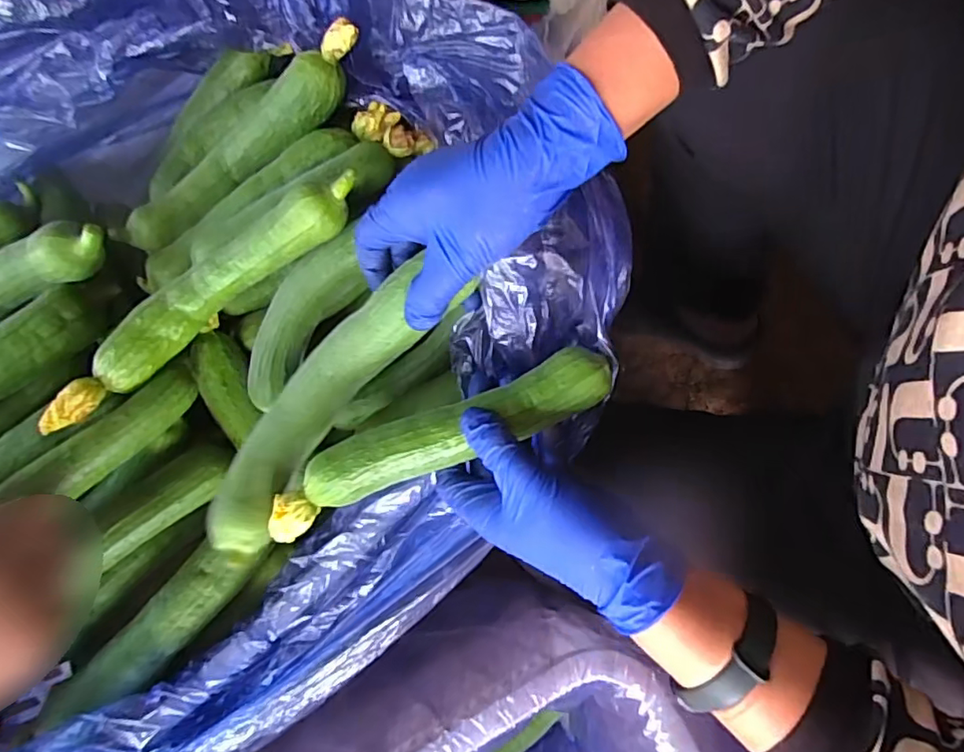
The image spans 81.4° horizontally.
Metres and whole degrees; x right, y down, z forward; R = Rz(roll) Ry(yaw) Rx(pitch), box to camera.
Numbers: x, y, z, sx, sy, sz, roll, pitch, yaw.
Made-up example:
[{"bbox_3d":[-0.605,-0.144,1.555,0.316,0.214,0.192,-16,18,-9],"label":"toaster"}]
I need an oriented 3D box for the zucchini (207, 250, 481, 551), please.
[{"bbox_3d":[-0.099,0.015,0.352,0.059,0.035,0.202,39,90,8],"label":"zucchini"}]

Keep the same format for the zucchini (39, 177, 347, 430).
[{"bbox_3d":[-0.190,-0.054,0.385,0.249,0.065,0.053,-37,81,-6],"label":"zucchini"}]

